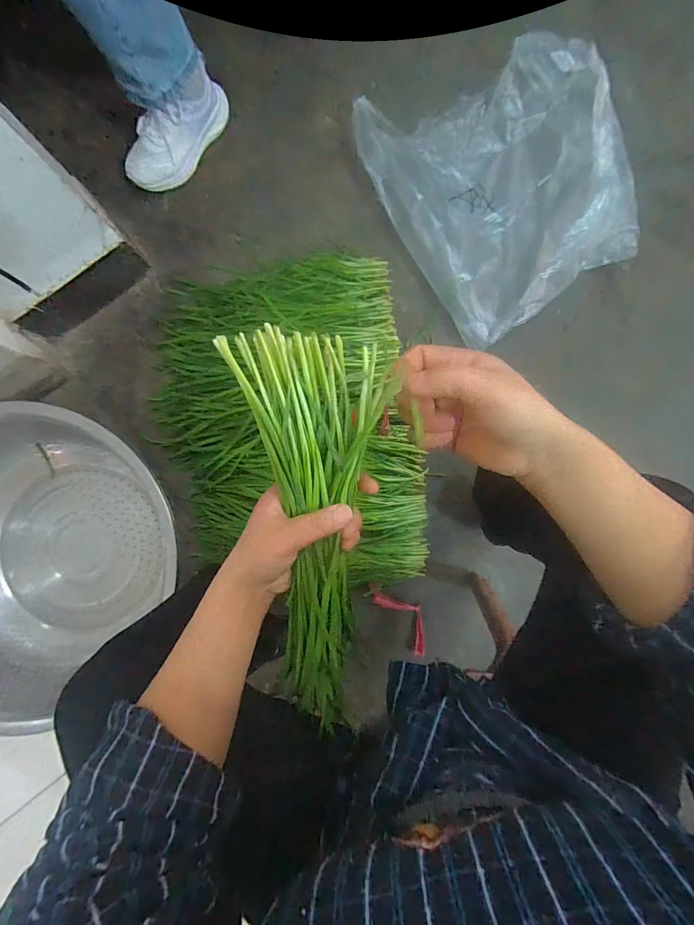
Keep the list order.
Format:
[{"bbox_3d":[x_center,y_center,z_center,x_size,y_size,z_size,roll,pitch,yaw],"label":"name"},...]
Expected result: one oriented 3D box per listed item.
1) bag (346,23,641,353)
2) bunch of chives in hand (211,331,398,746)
[{"bbox_3d":[0.303,-0.552,0.764,0.439,0.097,0.513,-31,89,0],"label":"bag"},{"bbox_3d":[-0.025,0.064,0.319,0.100,0.040,0.326,-2,105,0],"label":"bunch of chives in hand"}]

